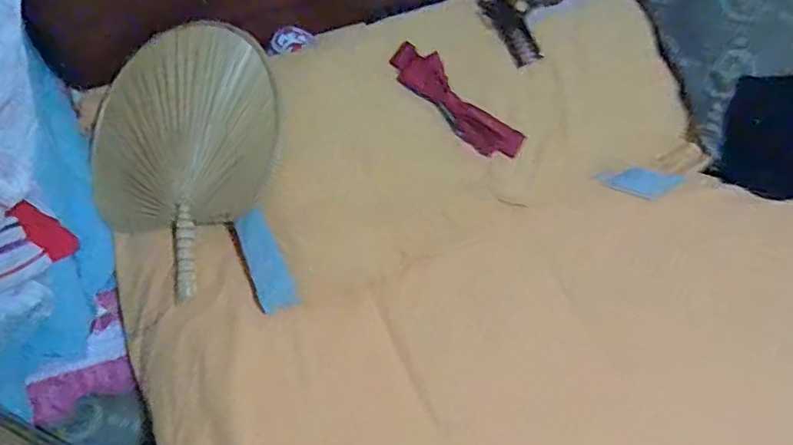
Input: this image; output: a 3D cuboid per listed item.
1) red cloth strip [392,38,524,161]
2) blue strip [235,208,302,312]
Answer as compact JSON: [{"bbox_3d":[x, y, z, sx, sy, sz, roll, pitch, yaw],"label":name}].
[{"bbox_3d":[0.081,-0.160,0.804,0.208,0.006,0.058,40,83,-8],"label":"red cloth strip"},{"bbox_3d":[-0.162,0.047,0.732,0.044,0.008,0.124,-20,90,-2],"label":"blue strip"}]

